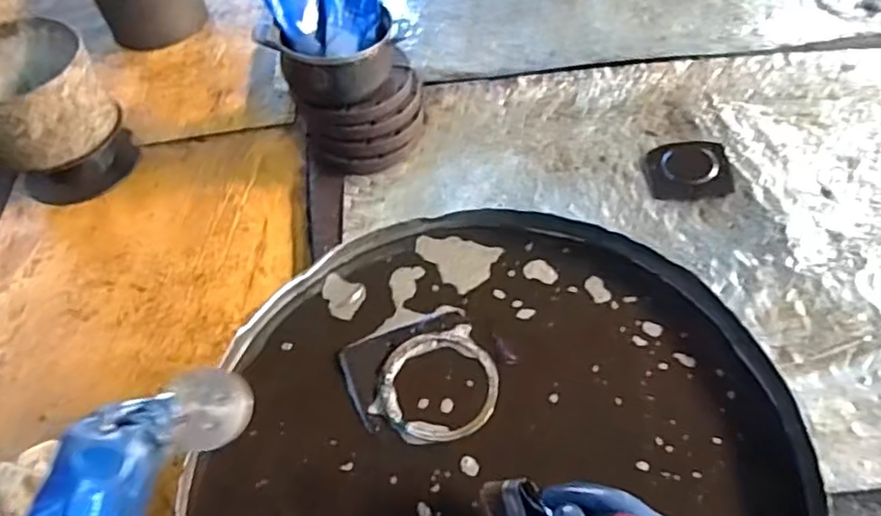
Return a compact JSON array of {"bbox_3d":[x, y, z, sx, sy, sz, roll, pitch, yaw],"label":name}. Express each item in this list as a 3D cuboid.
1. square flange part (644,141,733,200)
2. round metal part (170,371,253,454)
[{"bbox_3d":[0.519,-0.185,1.352,0.164,0.020,0.146,-1,51,2],"label":"square flange part"},{"bbox_3d":[-0.189,0.127,0.543,0.058,0.019,0.064,-1,64,-20],"label":"round metal part"}]

